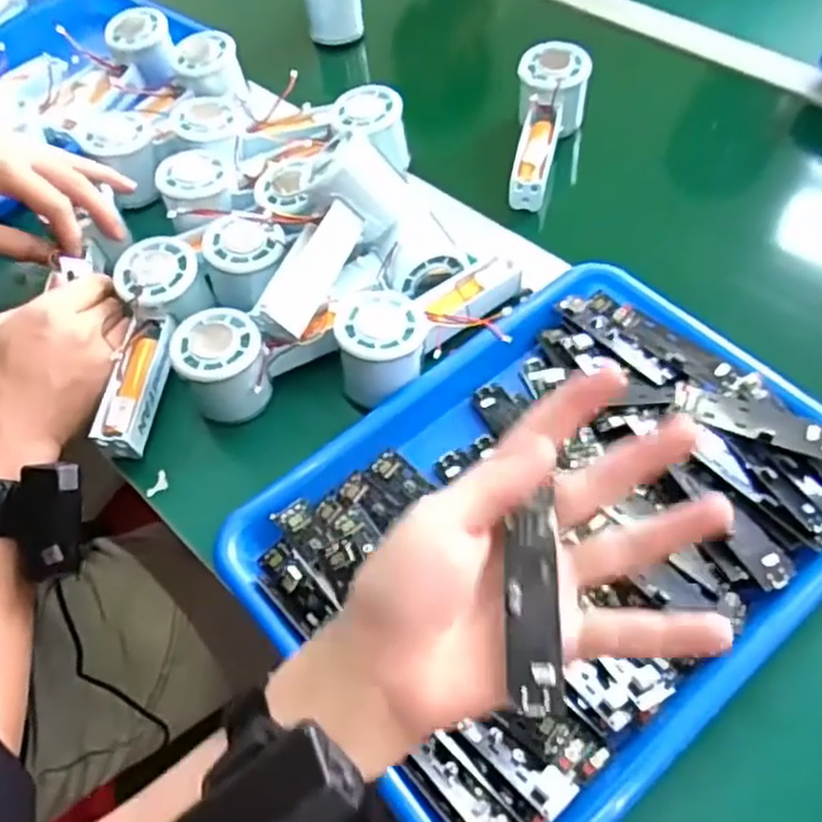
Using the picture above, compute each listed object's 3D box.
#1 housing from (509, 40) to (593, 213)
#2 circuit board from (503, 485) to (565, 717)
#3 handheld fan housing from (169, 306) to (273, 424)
[{"bbox_3d":[0.112,-0.236,0.628,0.058,0.050,0.155,12,73,12],"label":"housing"},{"bbox_3d":[0.048,0.073,0.286,0.022,0.005,0.080,11,63,-17],"label":"circuit board"},{"bbox_3d":[-0.123,-0.029,0.494,0.056,0.061,0.049,-14,56,-6],"label":"handheld fan housing"}]

